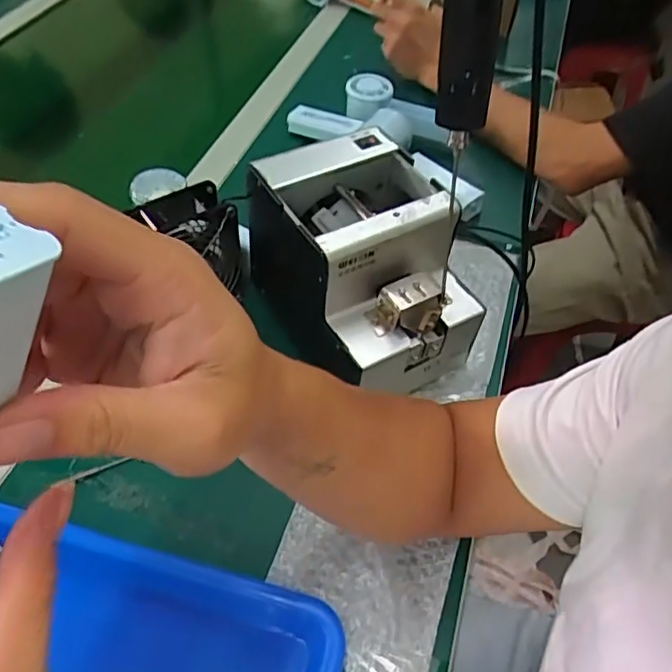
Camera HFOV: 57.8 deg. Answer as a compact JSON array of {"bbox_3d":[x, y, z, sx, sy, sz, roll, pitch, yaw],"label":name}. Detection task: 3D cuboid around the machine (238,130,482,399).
[{"bbox_3d":[0.019,-0.060,0.512,0.126,0.147,0.189,-24,56,-21],"label":"machine"}]

